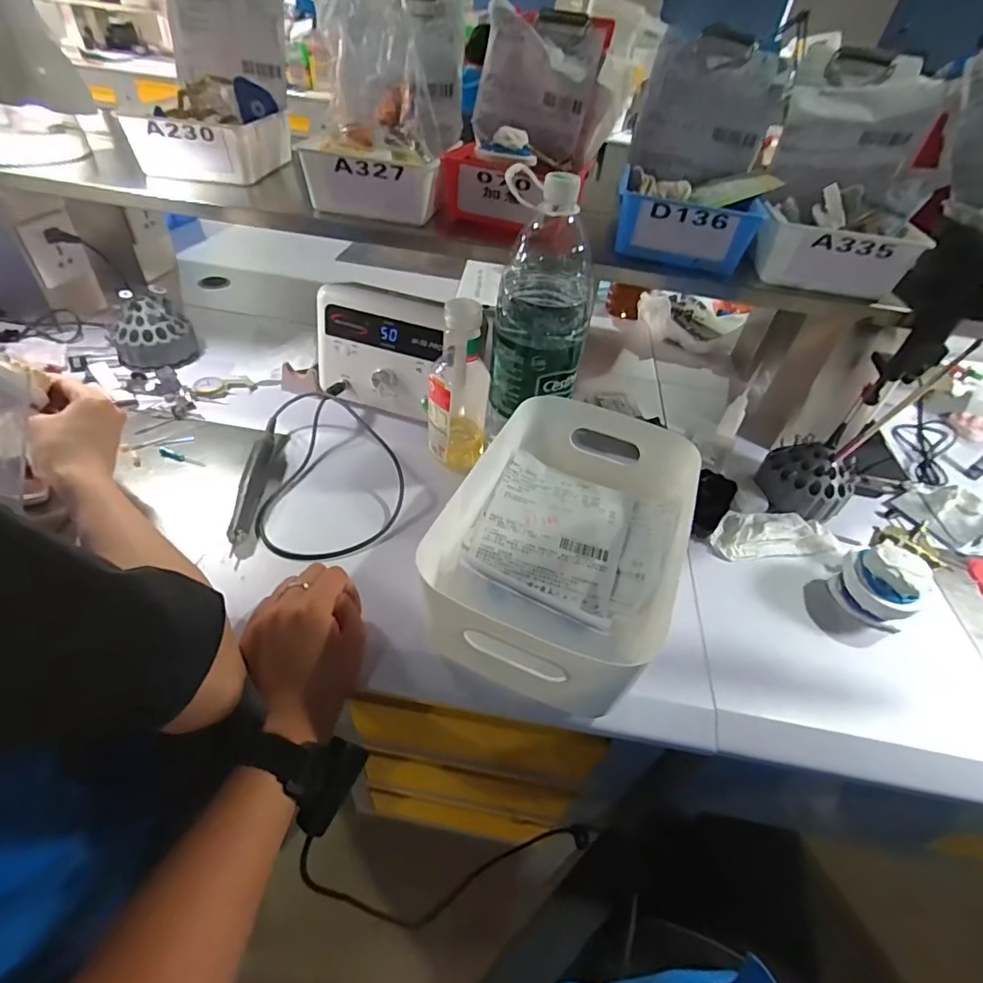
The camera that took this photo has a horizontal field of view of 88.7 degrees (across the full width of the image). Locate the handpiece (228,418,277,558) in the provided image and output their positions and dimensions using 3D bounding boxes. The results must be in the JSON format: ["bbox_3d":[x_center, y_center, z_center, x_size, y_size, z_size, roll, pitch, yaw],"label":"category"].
[{"bbox_3d":[-0.272,-0.013,0.578,0.023,0.024,0.193,1,44,-7],"label":"handpiece"}]

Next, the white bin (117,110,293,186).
[{"bbox_3d":[-0.352,-0.444,0.639,0.140,0.059,0.134,7,44,-1],"label":"white bin"}]

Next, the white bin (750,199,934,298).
[{"bbox_3d":[0.368,-0.265,0.553,0.154,0.059,0.114,13,44,5],"label":"white bin"}]

